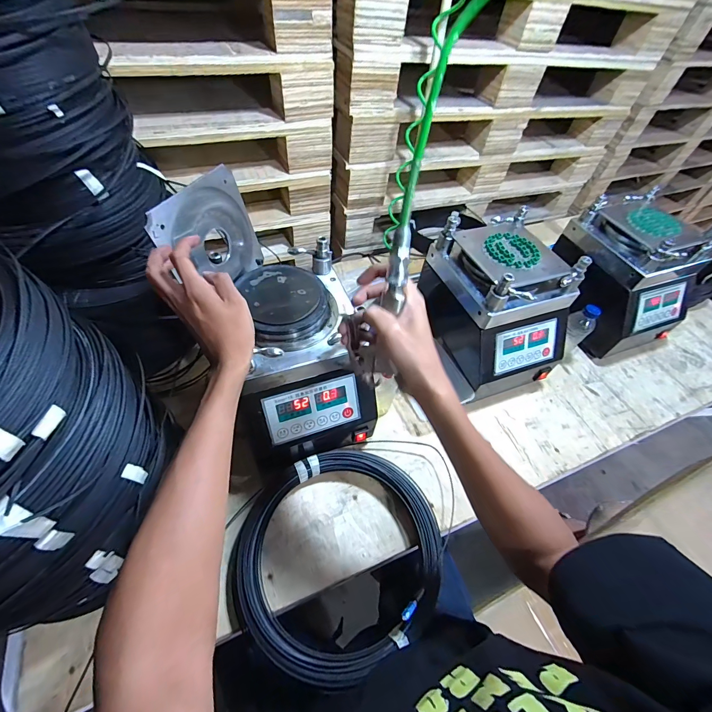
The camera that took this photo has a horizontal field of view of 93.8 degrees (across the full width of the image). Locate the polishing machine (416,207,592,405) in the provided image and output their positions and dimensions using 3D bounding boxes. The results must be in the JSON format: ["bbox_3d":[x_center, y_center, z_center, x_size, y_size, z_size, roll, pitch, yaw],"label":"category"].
[{"bbox_3d":[0.292,-0.093,0.715,0.209,0.291,0.265,-14,57,-15],"label":"polishing machine"}]

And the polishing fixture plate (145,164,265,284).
[{"bbox_3d":[-0.206,-0.169,0.490,0.011,0.154,0.170,12,51,19],"label":"polishing fixture plate"}]

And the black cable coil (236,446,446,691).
[{"bbox_3d":[-0.021,0.304,0.527,0.315,0.058,0.289,-14,57,-15],"label":"black cable coil"}]

